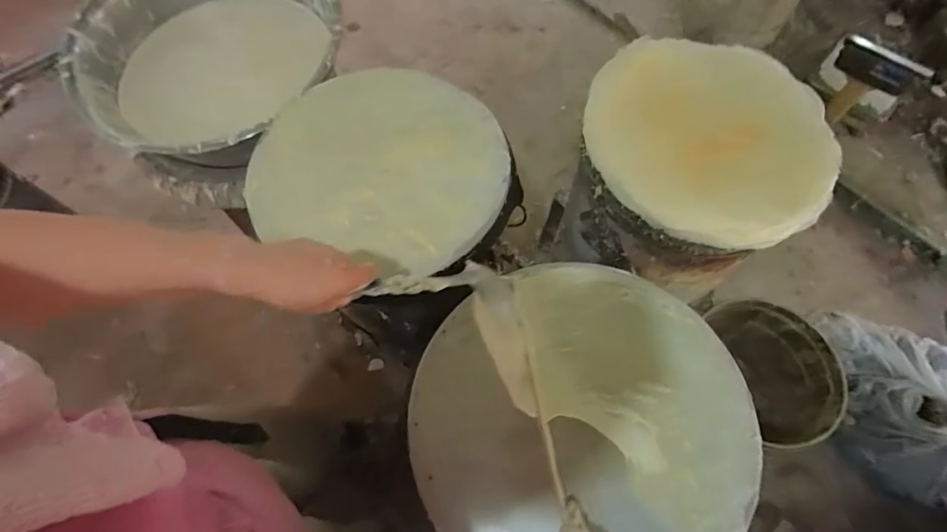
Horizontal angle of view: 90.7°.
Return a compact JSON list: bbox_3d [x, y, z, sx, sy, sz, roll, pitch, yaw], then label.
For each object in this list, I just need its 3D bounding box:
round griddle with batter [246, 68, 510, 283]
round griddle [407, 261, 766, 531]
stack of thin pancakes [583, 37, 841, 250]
[{"bbox_3d":[-0.134,-0.168,0.703,0.361,0.027,0.340,-1,67,2],"label":"round griddle with batter"},{"bbox_3d":[0.120,0.171,0.544,0.373,0.028,0.361,-1,67,2],"label":"round griddle"},{"bbox_3d":[0.367,-0.208,0.732,0.363,0.046,0.341,22,69,11],"label":"stack of thin pancakes"}]

